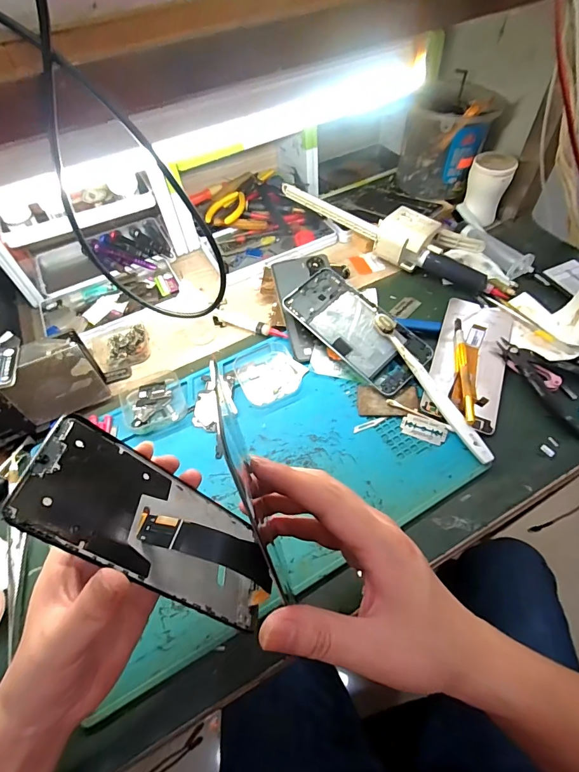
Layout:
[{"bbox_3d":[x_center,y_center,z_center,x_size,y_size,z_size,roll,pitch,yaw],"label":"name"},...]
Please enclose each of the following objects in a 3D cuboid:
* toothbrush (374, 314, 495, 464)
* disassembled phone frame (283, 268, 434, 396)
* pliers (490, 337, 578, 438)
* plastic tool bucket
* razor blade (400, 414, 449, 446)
[{"bbox_3d":[0.139,-0.002,0.399,0.017,0.023,0.182,-22,57,-11],"label":"toothbrush"},{"bbox_3d":[0.072,-0.065,0.445,0.075,0.010,0.168,-42,71,-14],"label":"disassembled phone frame"},{"bbox_3d":[0.266,-0.010,0.403,0.074,0.012,0.114,-37,61,-20],"label":"pliers"},{"bbox_3d":[0.220,-0.350,0.562,0.113,0.114,0.109,17,58,15],"label":"plastic tool bucket"},{"bbox_3d":[0.131,0.042,0.386,0.042,0.004,0.023,19,69,20],"label":"razor blade"}]

